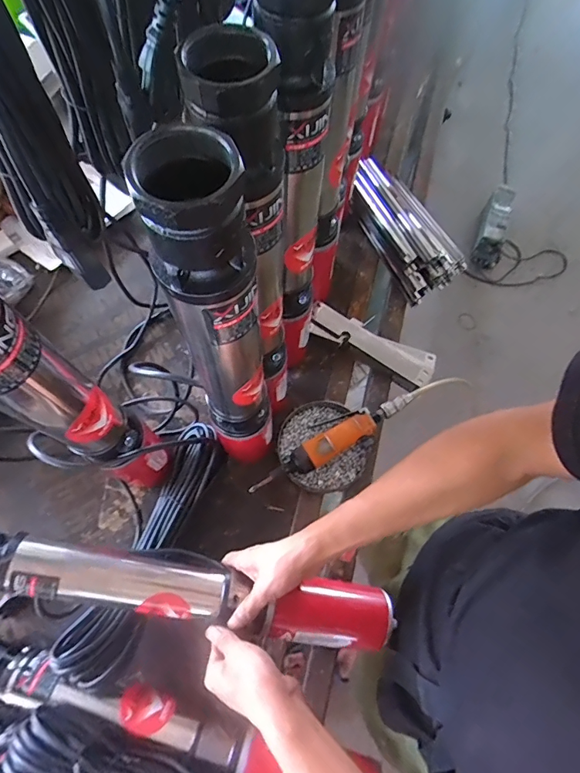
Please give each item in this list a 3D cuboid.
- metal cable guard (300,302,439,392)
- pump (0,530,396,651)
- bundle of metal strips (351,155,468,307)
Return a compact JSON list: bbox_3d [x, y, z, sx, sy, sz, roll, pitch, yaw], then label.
[{"bbox_3d":[0.134,-0.066,0.740,0.221,0.035,0.074,23,71,7],"label":"metal cable guard"},{"bbox_3d":[-0.126,0.247,0.531,0.514,0.072,0.071,15,69,-11],"label":"pump"},{"bbox_3d":[0.215,-0.307,0.817,0.139,0.051,0.298,-25,72,-10],"label":"bundle of metal strips"}]

